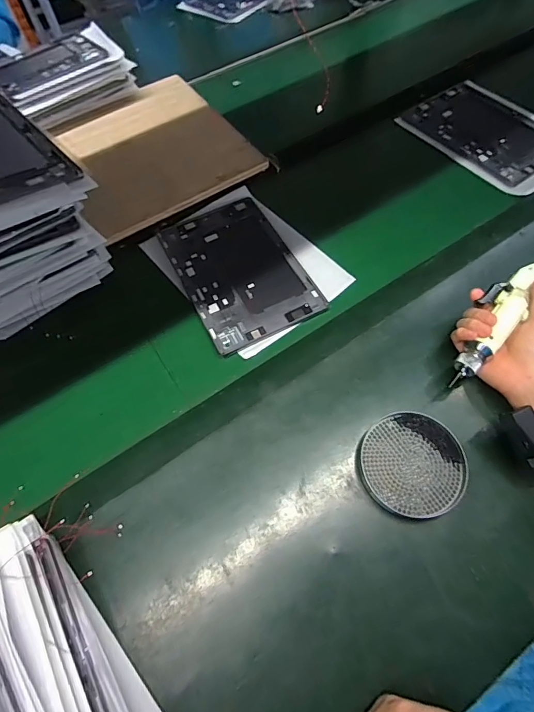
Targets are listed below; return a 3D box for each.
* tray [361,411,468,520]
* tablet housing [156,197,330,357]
[{"bbox_3d":[0.165,0.120,0.455,0.110,0.016,0.111,-2,62,3],"label":"tray"},{"bbox_3d":[-0.043,-0.129,0.598,0.163,0.009,0.251,-26,64,-9],"label":"tablet housing"}]

